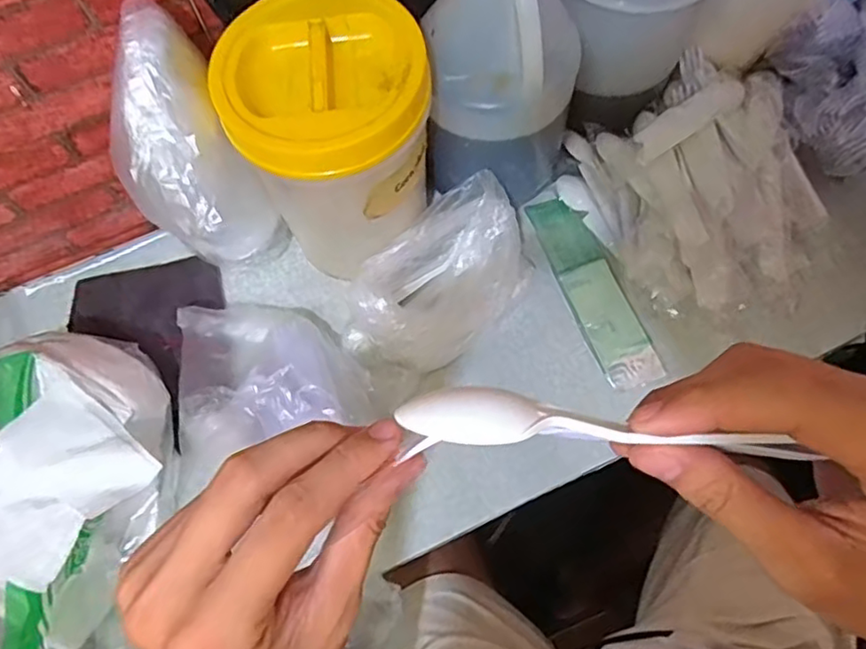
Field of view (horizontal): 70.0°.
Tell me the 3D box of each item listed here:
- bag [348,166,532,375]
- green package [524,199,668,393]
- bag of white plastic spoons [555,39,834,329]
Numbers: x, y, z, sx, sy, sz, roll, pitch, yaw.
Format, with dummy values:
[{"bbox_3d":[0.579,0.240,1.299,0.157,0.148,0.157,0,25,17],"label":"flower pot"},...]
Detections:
[{"bbox_3d":[0.006,-0.037,0.594,0.191,0.097,0.116,-39,70,-13],"label":"bag"},{"bbox_3d":[0.162,-0.038,0.635,0.057,0.011,0.220,-19,67,-5],"label":"green package"},{"bbox_3d":[0.275,-0.134,0.621,0.211,0.097,0.252,-24,67,-7],"label":"bag of white plastic spoons"}]

